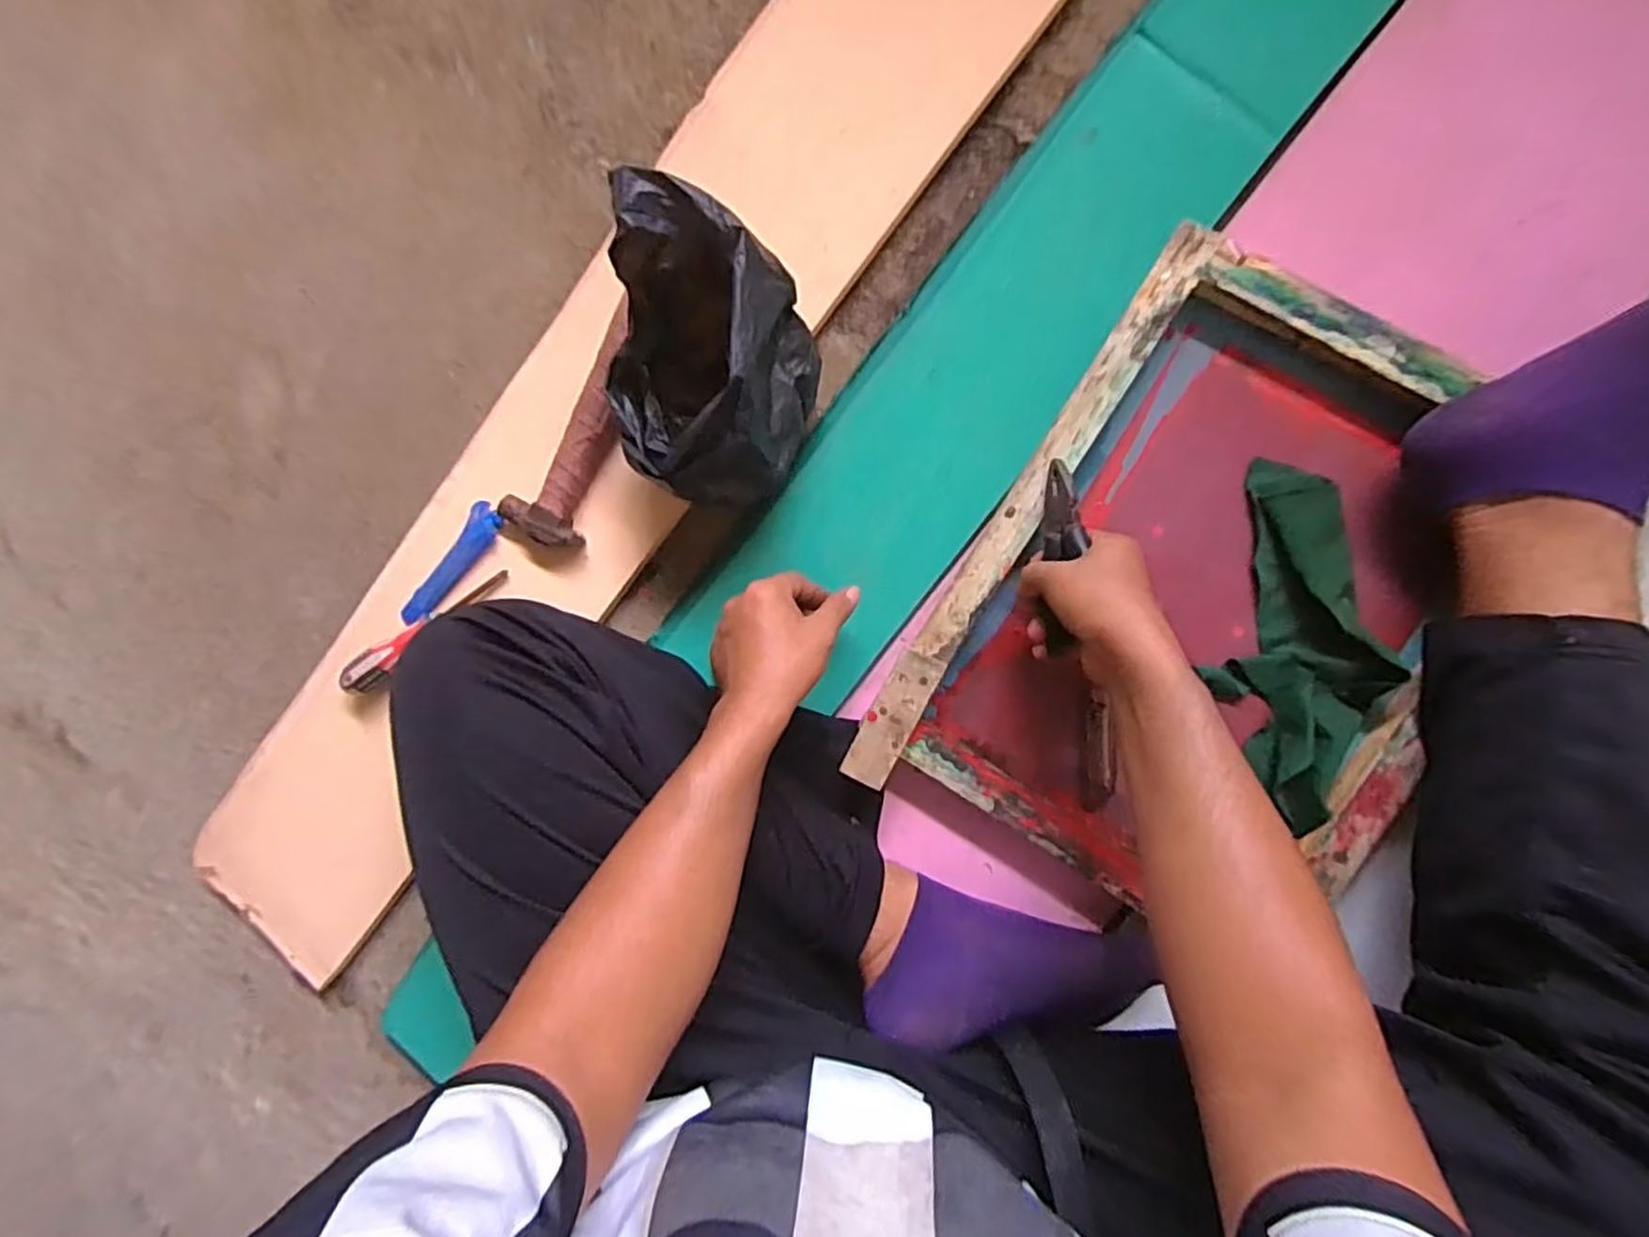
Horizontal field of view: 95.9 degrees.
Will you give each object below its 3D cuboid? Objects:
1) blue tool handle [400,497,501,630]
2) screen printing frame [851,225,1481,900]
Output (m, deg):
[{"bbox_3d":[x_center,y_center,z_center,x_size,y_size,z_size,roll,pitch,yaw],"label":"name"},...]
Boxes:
[{"bbox_3d":[-0.343,-0.048,0.681,0.030,0.012,0.130,38,98,3],"label":"blue tool handle"},{"bbox_3d":[0.293,-0.004,0.563,0.335,0.049,0.466,32,95,10],"label":"screen printing frame"}]

